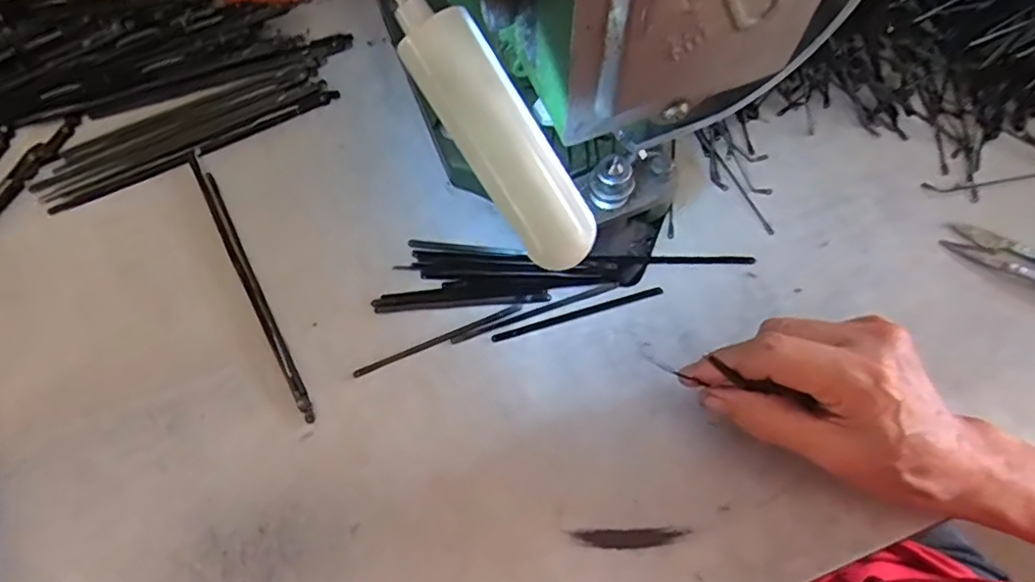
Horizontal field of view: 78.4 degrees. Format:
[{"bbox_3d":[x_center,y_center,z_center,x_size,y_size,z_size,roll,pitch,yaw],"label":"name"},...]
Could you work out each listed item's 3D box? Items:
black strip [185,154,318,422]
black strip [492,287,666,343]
[{"bbox_3d":[-0.155,-0.007,0.365,0.009,0.005,0.179,-28,73,-9],"label":"black strip"},{"bbox_3d":[0.034,0.012,0.358,0.098,0.004,0.006,-15,71,-5],"label":"black strip"}]

